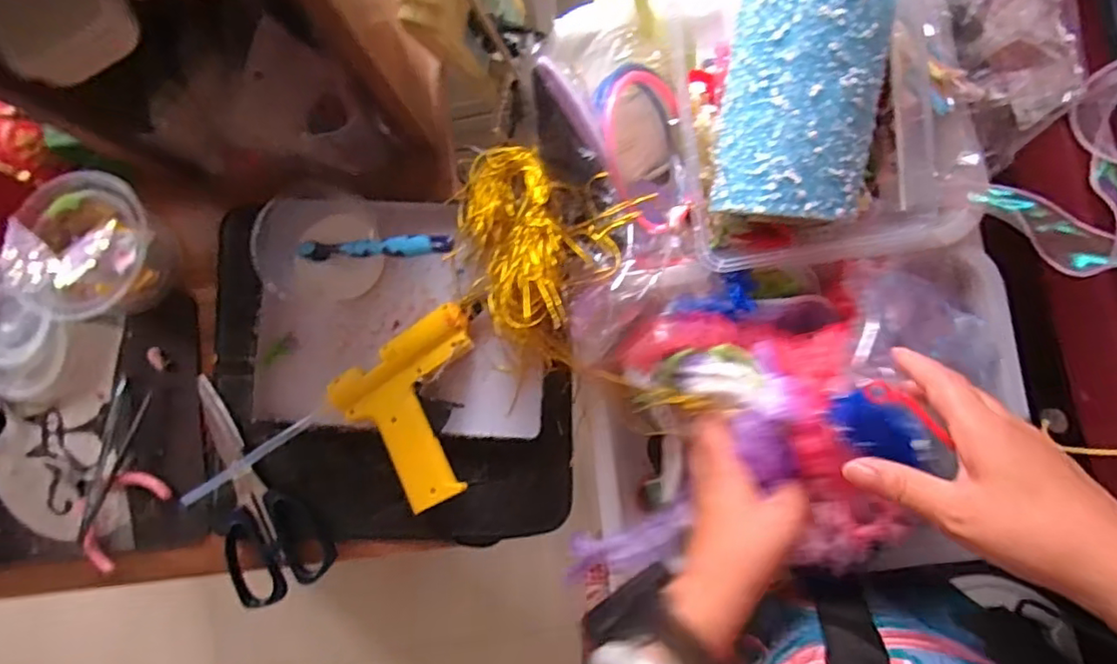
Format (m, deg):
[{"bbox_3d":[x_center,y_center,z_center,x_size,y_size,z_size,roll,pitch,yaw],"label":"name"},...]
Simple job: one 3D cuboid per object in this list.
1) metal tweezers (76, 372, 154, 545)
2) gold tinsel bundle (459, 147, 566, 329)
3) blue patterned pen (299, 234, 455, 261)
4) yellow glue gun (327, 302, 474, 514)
[{"bbox_3d":[-0.372,0.104,0.481,0.030,0.017,0.127,12,86,6],"label":"metal tweezers"},{"bbox_3d":[-0.030,-0.066,0.429,0.075,0.050,0.172,-20,56,3],"label":"gold tinsel bundle"},{"bbox_3d":[-0.135,-0.060,0.416,0.169,0.017,0.014,4,85,37],"label":"blue patterned pen"},{"bbox_3d":[-0.093,0.057,0.444,0.112,0.034,0.120,-36,83,1],"label":"yellow glue gun"}]

